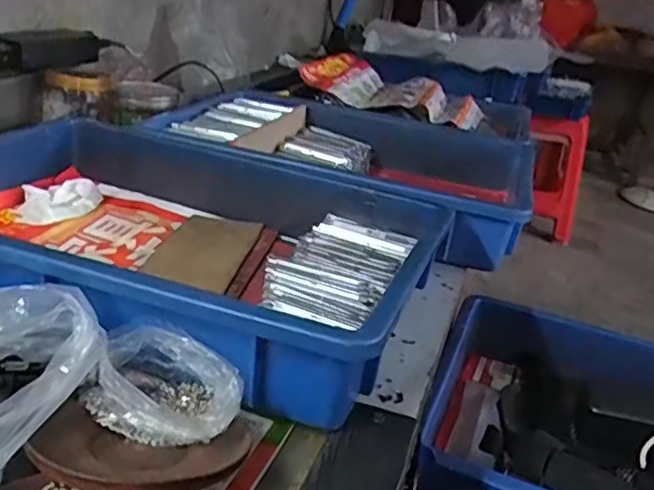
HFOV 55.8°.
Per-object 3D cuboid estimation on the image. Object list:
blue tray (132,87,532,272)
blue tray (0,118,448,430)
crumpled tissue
[{"bbox_3d":[0.028,-0.109,0.809,0.452,0.099,0.375,14,25,17],"label":"blue tray"},{"bbox_3d":[-0.133,-0.021,0.526,0.421,0.072,0.305,14,25,16],"label":"blue tray"},{"bbox_3d":[-0.266,-0.046,0.614,0.079,0.032,0.054,-4,26,-23],"label":"crumpled tissue"}]

